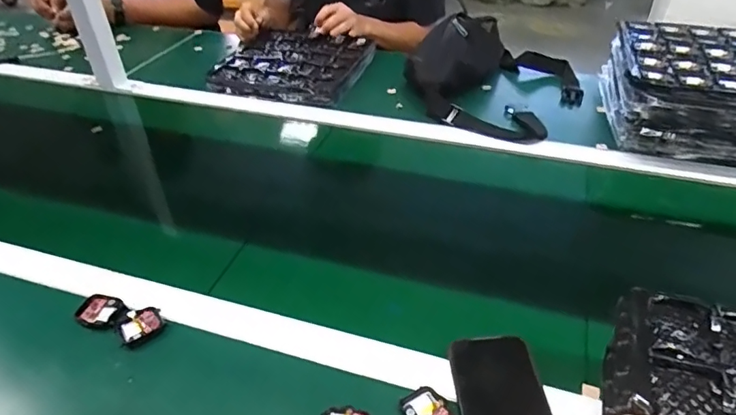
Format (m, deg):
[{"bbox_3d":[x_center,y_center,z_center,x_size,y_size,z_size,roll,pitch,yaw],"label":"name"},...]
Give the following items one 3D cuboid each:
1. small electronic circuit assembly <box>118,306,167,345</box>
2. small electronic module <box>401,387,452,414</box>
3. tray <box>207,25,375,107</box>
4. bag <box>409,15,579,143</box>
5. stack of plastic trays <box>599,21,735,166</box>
[{"bbox_3d":[-0.246,0.126,0.558,0.044,0.010,0.036,-25,44,-26],"label":"small electronic circuit assembly"},{"bbox_3d":[0.054,0.187,0.468,0.036,0.010,0.045,-23,43,-24],"label":"small electronic module"},{"bbox_3d":[-0.150,-0.302,1.091,0.286,0.043,0.308,6,39,10],"label":"tray"},{"bbox_3d":[0.240,-0.255,0.955,0.284,0.116,0.327,24,45,28],"label":"bag"},{"bbox_3d":[0.542,-0.192,0.837,0.274,0.117,0.281,8,40,12],"label":"stack of plastic trays"}]

